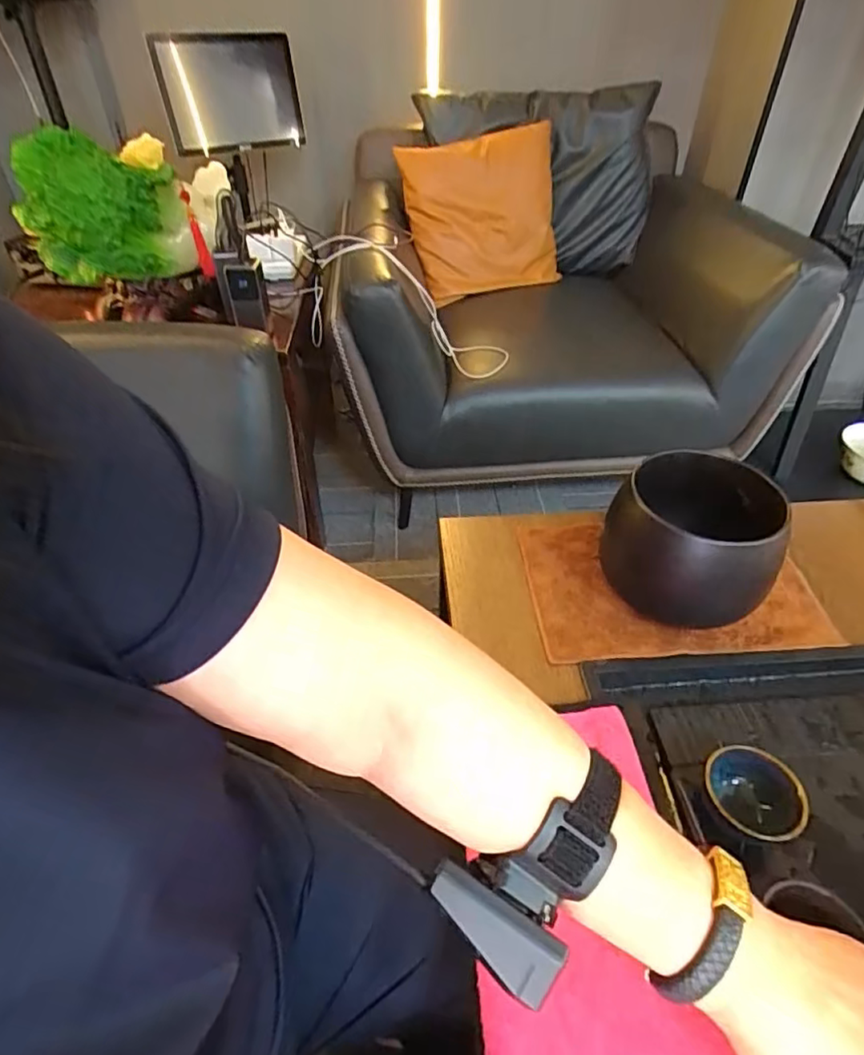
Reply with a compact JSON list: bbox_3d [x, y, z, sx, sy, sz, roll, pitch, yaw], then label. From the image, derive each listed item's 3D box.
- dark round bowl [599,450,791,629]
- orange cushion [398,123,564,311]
[{"bbox_3d":[0.228,0.017,0.526,0.117,0.123,0.123,0,42,0],"label":"dark round bowl"},{"bbox_3d":[0.119,-0.726,1.360,0.353,0.317,0.117,-20,46,-21],"label":"orange cushion"}]

